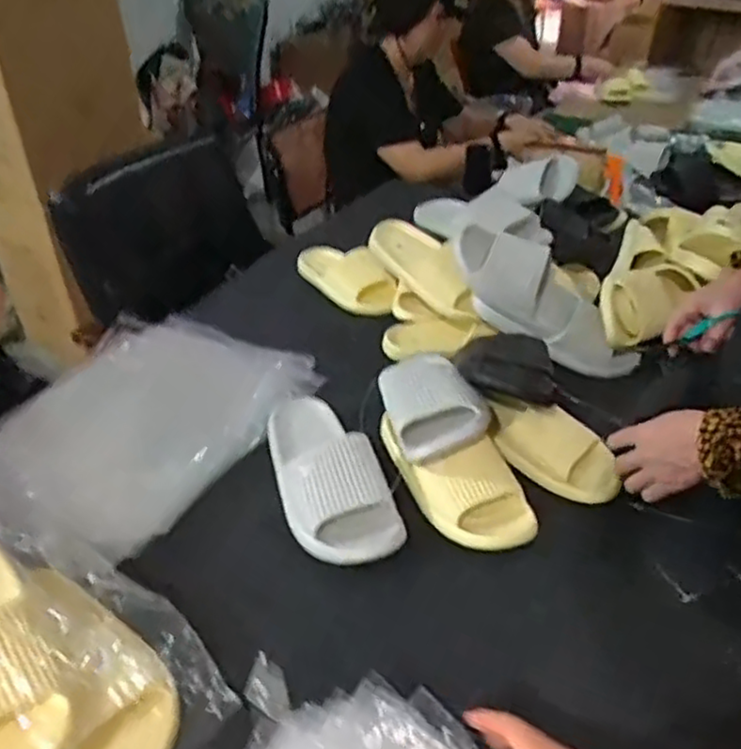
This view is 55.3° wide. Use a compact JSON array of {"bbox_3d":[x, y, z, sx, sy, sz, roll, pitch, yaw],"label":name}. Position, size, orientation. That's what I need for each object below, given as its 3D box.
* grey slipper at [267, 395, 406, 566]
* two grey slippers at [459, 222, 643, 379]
[{"bbox_3d":[-0.057,0.104,0.839,0.114,0.059,0.278,-14,36,-16],"label":"grey slipper"},{"bbox_3d":[0.253,-0.107,1.046,0.312,0.103,0.119,39,43,1],"label":"two grey slippers"}]

